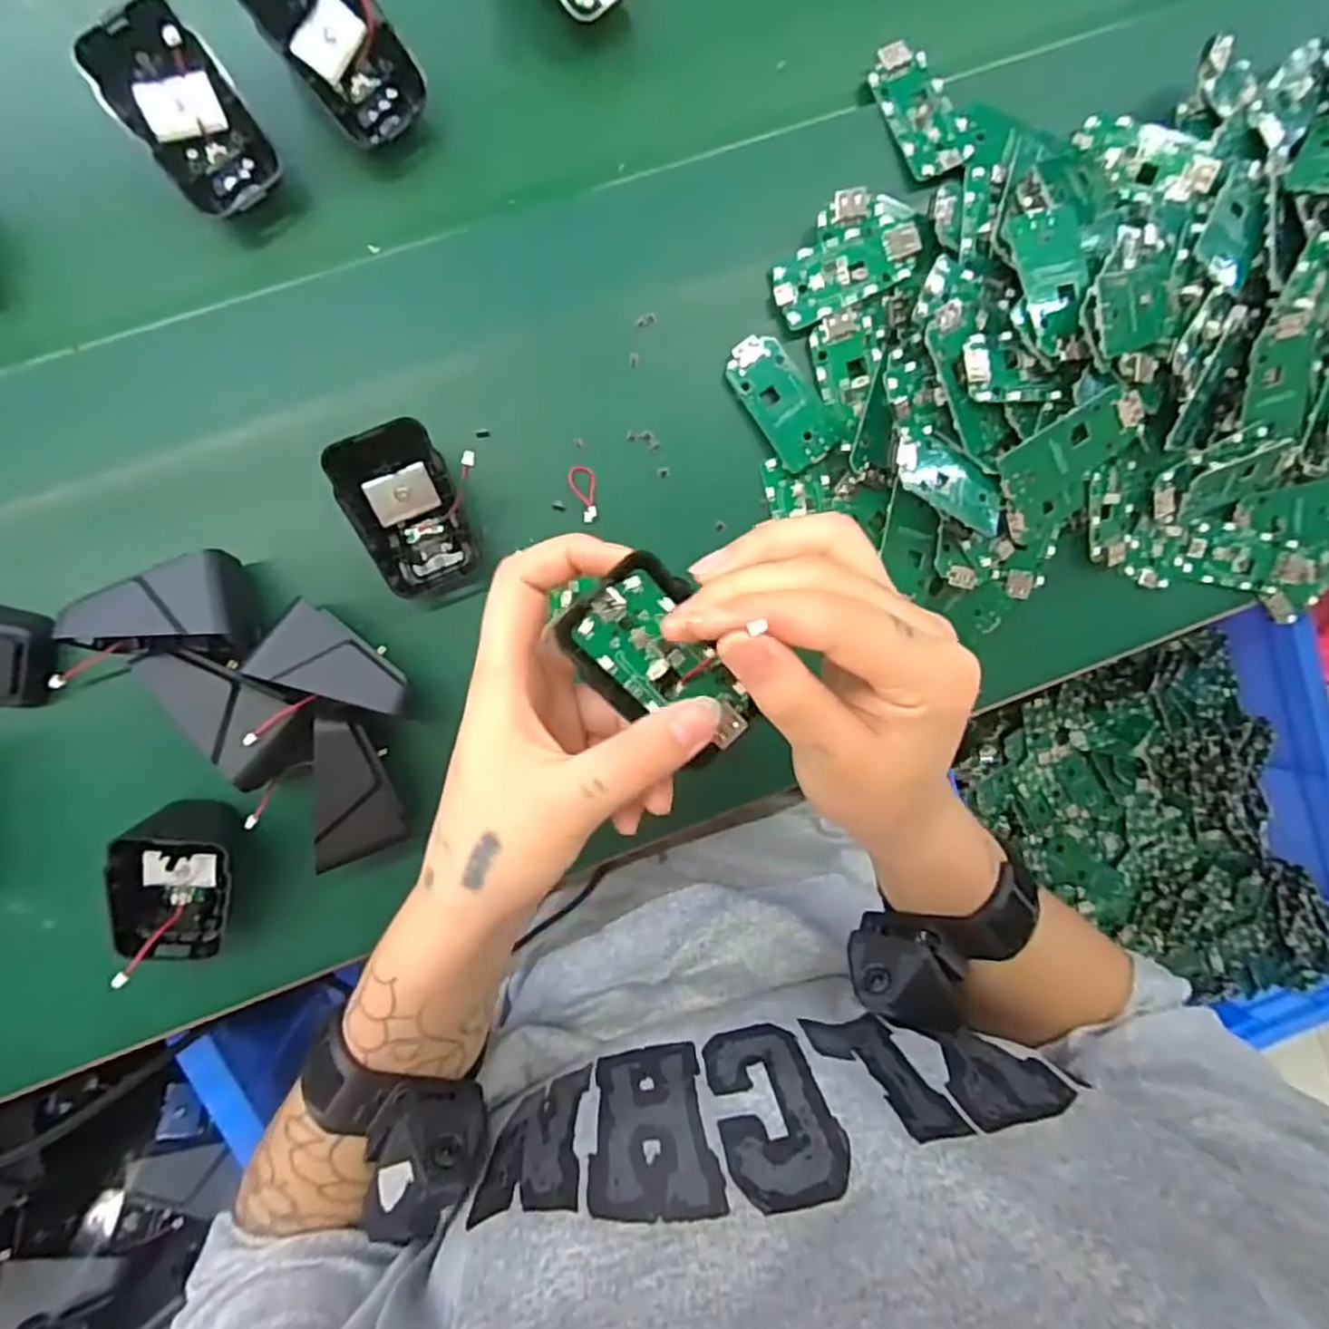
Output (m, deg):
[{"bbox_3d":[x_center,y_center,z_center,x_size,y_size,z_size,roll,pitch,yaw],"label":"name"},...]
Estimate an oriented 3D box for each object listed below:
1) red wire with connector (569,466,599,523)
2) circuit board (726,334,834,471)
[{"bbox_3d":[-0.036,-0.080,0.335,0.013,0.006,0.026,-21,98,-5],"label":"red wire with connector"},{"bbox_3d":[0.055,-0.125,0.341,0.030,0.006,0.064,-34,99,-4],"label":"circuit board"}]

